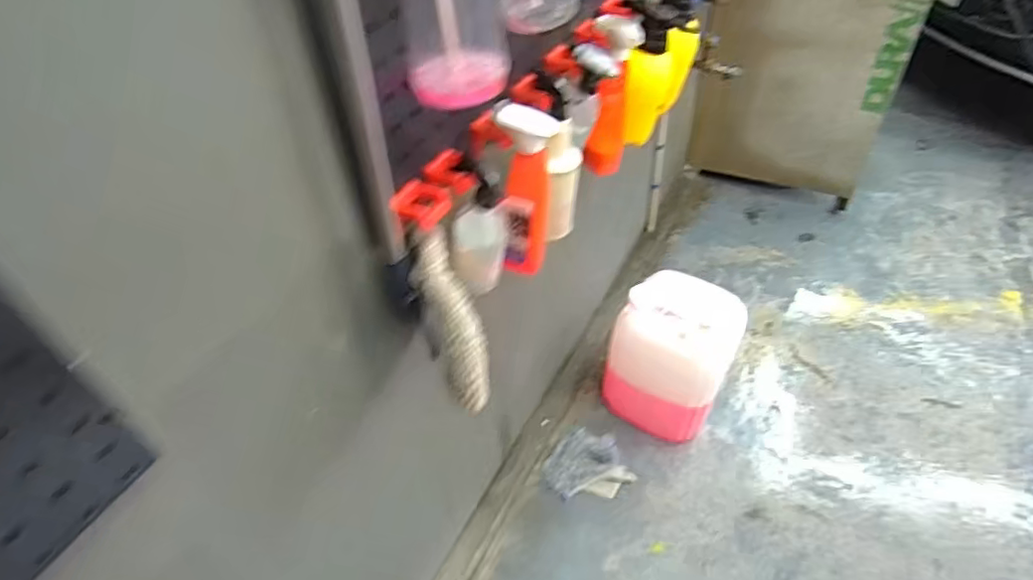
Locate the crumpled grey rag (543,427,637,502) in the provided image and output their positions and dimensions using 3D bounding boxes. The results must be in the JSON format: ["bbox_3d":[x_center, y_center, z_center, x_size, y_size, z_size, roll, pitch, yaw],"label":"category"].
[{"bbox_3d":[0.188,0.457,1.537,0.204,0.084,0.197,28,53,28],"label":"crumpled grey rag"}]

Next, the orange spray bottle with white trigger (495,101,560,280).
[{"bbox_3d":[0.018,-0.142,0.908,0.090,0.273,0.074,4,46,7],"label":"orange spray bottle with white trigger"}]

